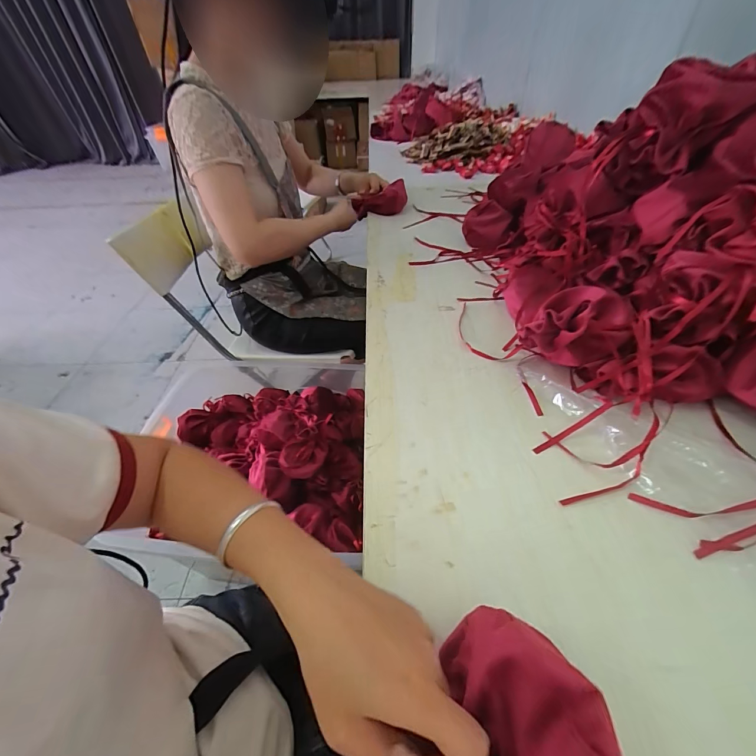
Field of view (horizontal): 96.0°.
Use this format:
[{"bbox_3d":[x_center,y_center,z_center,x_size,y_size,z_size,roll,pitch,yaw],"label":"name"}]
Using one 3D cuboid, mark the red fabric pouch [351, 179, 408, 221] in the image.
[{"bbox_3d":[0.008,-0.446,0.871,0.137,0.067,0.056,-4,42,26],"label":"red fabric pouch"}]

